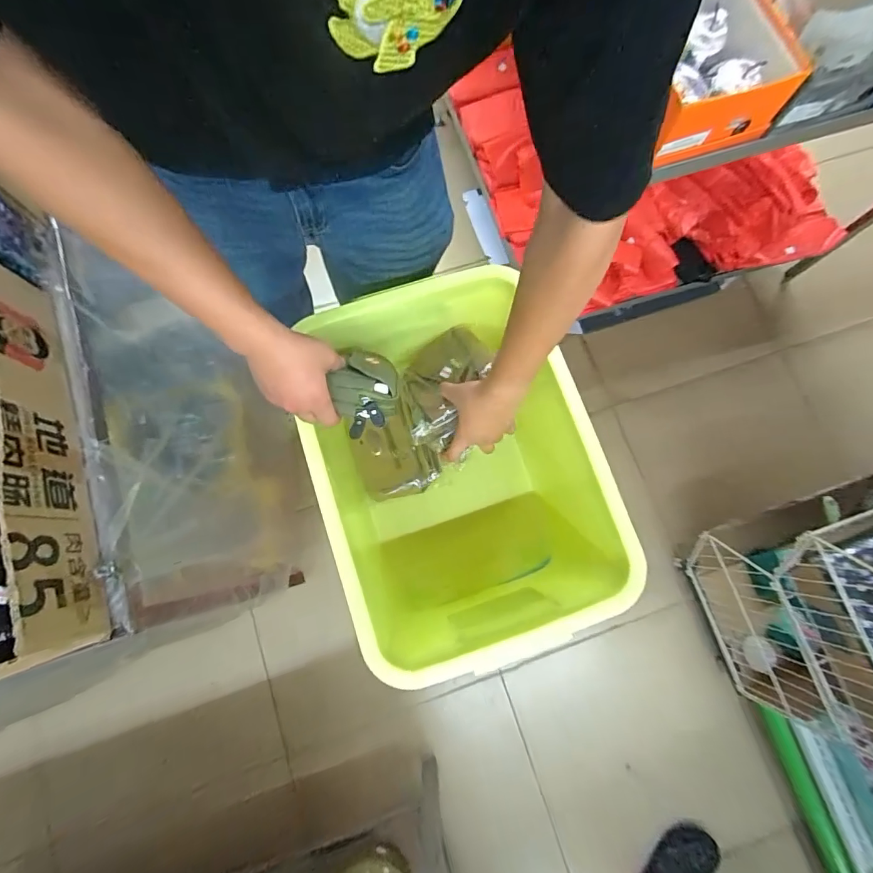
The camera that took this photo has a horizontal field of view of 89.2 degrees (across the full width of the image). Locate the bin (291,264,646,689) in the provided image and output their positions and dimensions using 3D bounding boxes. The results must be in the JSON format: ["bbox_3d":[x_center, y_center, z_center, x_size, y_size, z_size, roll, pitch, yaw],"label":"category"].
[{"bbox_3d":[0.017,0.039,0.728,0.368,0.336,0.505,-19,79,-5],"label":"bin"}]

